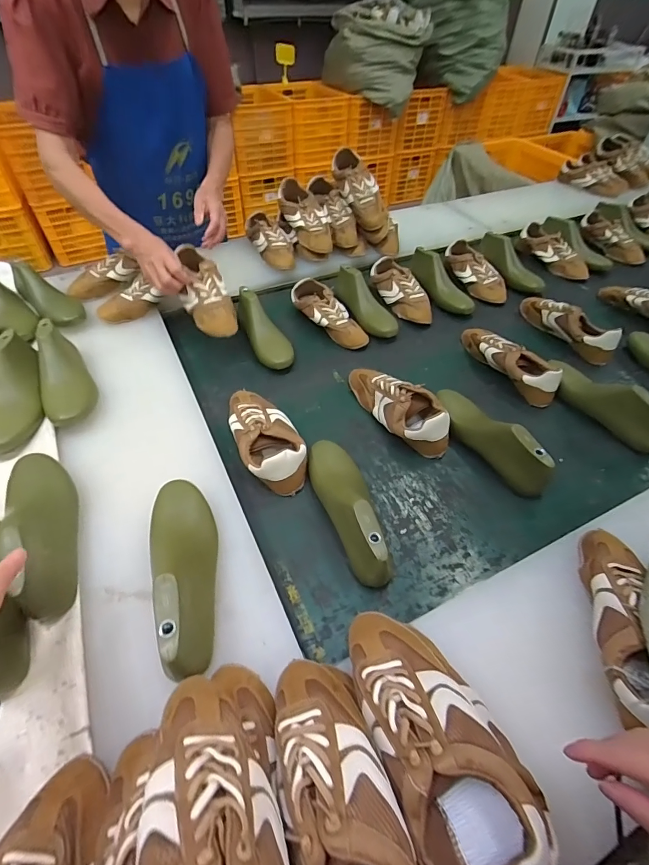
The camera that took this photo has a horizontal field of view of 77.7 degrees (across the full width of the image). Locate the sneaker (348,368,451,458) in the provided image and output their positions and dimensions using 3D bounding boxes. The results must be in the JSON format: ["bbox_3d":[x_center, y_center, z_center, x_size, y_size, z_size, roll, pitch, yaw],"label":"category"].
[{"bbox_3d":[0.140,-0.058,0.754,0.098,0.071,0.237,-22,54,-18],"label":"sneaker"}]

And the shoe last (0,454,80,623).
[{"bbox_3d":[-0.375,0.112,0.531,0.075,0.088,0.244,-23,49,-19],"label":"shoe last"}]

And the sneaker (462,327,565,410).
[{"bbox_3d":[0.387,-0.153,0.859,0.081,0.076,0.249,-22,54,-18],"label":"sneaker"}]

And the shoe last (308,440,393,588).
[{"bbox_3d":[0.039,0.101,0.604,0.078,0.088,0.243,-14,52,-12],"label":"shoe last"}]

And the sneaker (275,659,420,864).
[{"bbox_3d":[0.015,0.298,0.321,0.086,0.079,0.242,-14,38,-12],"label":"sneaker"}]

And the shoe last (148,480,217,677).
[{"bbox_3d":[-0.169,0.160,0.488,0.075,0.095,0.245,-13,52,-12],"label":"shoe last"}]

